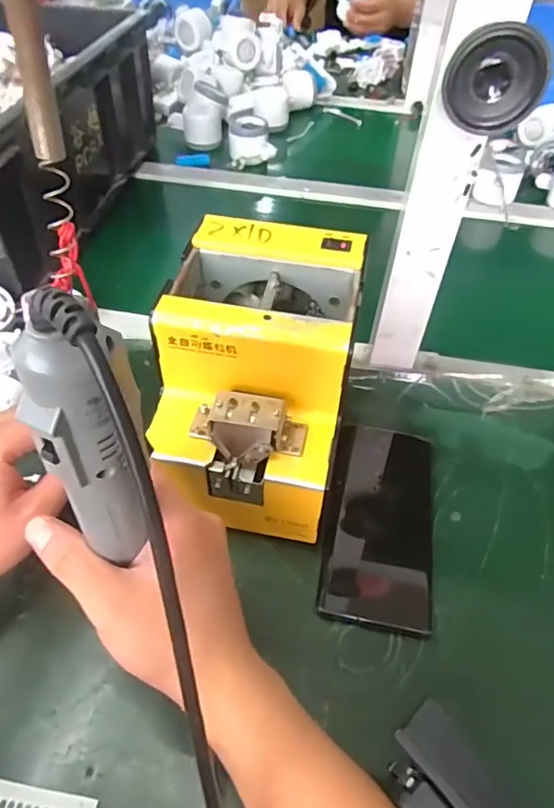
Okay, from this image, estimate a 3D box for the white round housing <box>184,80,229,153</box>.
[{"bbox_3d":[-0.115,-0.465,0.872,0.060,0.060,0.115,4,48,1],"label":"white round housing"}]

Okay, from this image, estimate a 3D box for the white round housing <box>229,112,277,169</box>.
[{"bbox_3d":[-0.042,-0.396,0.815,0.064,0.049,0.073,-12,50,-13],"label":"white round housing"}]

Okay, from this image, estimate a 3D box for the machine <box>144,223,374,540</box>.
[{"bbox_3d":[-0.014,-0.023,0.382,0.123,0.125,0.173,10,49,6],"label":"machine"}]

